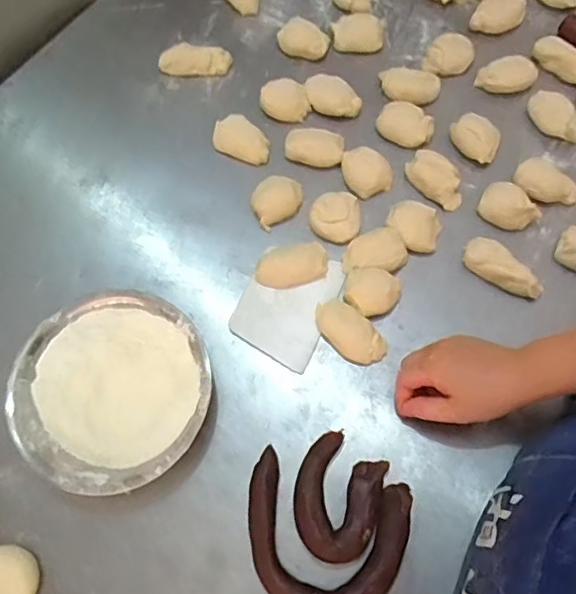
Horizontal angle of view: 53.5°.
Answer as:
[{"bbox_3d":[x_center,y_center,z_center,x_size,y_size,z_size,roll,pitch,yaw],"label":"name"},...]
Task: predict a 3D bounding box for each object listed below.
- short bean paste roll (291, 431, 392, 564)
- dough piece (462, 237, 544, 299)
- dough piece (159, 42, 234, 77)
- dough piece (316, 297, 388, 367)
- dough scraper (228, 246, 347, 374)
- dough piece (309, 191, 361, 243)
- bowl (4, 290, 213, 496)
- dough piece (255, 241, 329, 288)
[{"bbox_3d":[0.045,0.188,0.538,0.081,0.022,0.103,25,70,10],"label":"short bean paste roll"},{"bbox_3d":[0.230,-0.029,0.615,0.088,0.031,0.030,37,73,14],"label":"dough piece"},{"bbox_3d":[-0.117,-0.302,0.735,0.088,0.024,0.037,9,68,4],"label":"dough piece"},{"bbox_3d":[0.065,0.037,0.598,0.082,0.024,0.043,40,73,15],"label":"dough piece"},{"bbox_3d":[-0.001,0.006,0.622,0.094,0.007,0.125,23,70,9],"label":"dough scraper"},{"bbox_3d":[0.057,-0.091,0.635,0.057,0.023,0.051,-33,71,-12],"label":"dough piece"},{"bbox_3d":[-0.171,0.094,0.570,0.185,0.054,0.186,0,68,0],"label":"bowl"},{"bbox_3d":[0.004,-0.033,0.622,0.078,0.034,0.038,-12,68,-5],"label":"dough piece"}]

